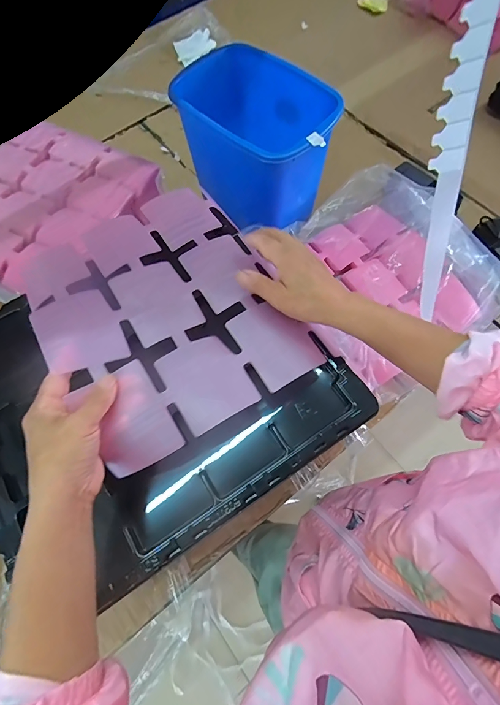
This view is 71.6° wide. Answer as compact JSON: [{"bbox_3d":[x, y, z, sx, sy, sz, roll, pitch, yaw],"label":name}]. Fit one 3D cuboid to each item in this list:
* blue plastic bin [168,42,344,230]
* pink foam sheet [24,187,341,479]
[{"bbox_3d":[0.018,-0.350,0.609,0.241,0.200,0.157,36,75,15],"label":"blue plastic bin"},{"bbox_3d":[-0.089,-0.060,0.366,0.233,0.057,0.289,-32,70,-9],"label":"pink foam sheet"}]

